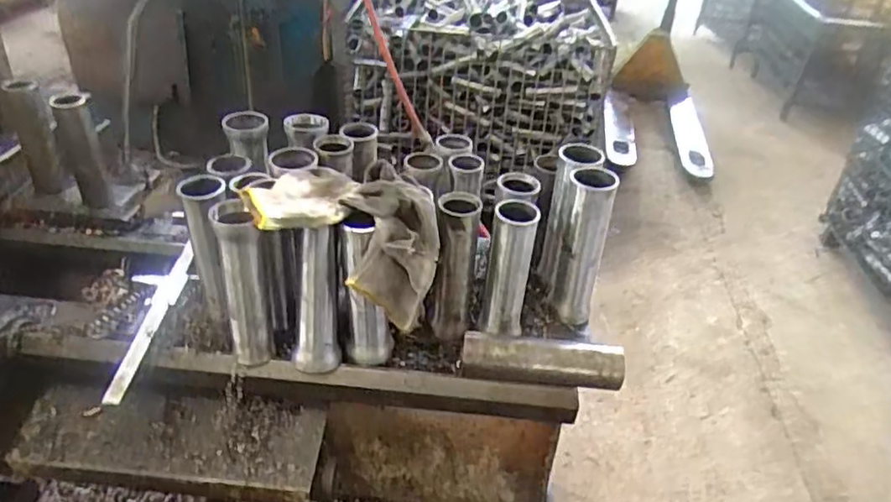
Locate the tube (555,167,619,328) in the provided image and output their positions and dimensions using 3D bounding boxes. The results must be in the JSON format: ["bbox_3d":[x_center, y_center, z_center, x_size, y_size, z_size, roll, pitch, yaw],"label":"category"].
[{"bbox_3d":[0.173,-0.005,0.804,0.052,0.207,0.062,10,35,8],"label":"tube"}]

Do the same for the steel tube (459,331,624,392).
[{"bbox_3d":[0.112,0.127,0.727,0.185,0.043,0.040,6,34,2],"label":"steel tube"}]

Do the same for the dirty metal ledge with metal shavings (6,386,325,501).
[{"bbox_3d":[-0.318,0.221,0.734,0.337,0.033,0.111,6,59,0],"label":"dirty metal ledge with metal shavings"}]

